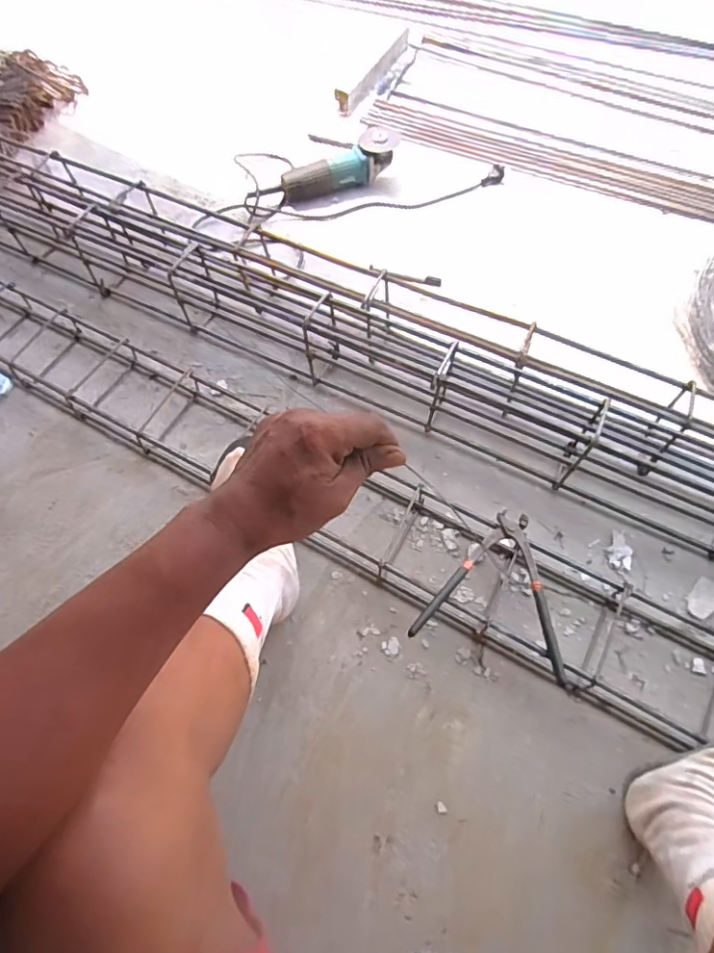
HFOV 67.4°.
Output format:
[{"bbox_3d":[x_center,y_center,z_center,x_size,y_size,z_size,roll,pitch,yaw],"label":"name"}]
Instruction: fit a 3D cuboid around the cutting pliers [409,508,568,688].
[{"bbox_3d":[0.186,0.137,0.700,0.185,0.023,0.204,14,63,9],"label":"cutting pliers"}]

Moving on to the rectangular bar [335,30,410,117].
[{"bbox_3d":[0.056,-1.085,1.427,0.045,0.050,0.433,23,63,13],"label":"rectangular bar"}]

